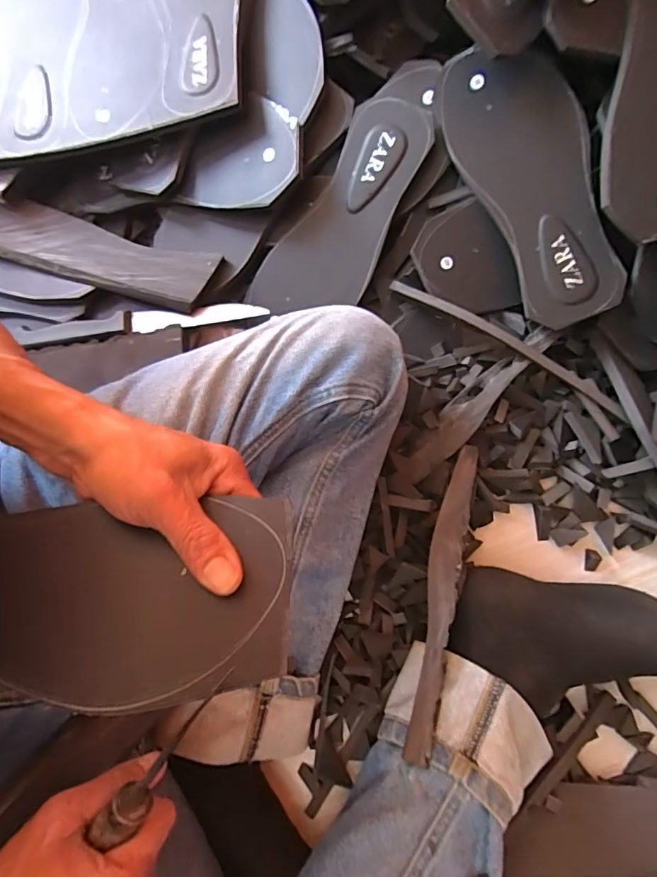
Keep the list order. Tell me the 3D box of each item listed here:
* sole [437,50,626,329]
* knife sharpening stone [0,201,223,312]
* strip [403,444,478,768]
[{"bbox_3d":[0.178,-0.218,0.415,0.093,0.024,0.241,-25,87,21],"label":"sole"},{"bbox_3d":[-0.237,-0.186,0.487,0.250,0.021,0.062,19,79,5],"label":"knife sharpening stone"},{"bbox_3d":[0.095,0.123,0.400,0.027,0.058,0.245,13,79,4],"label":"strip"}]

